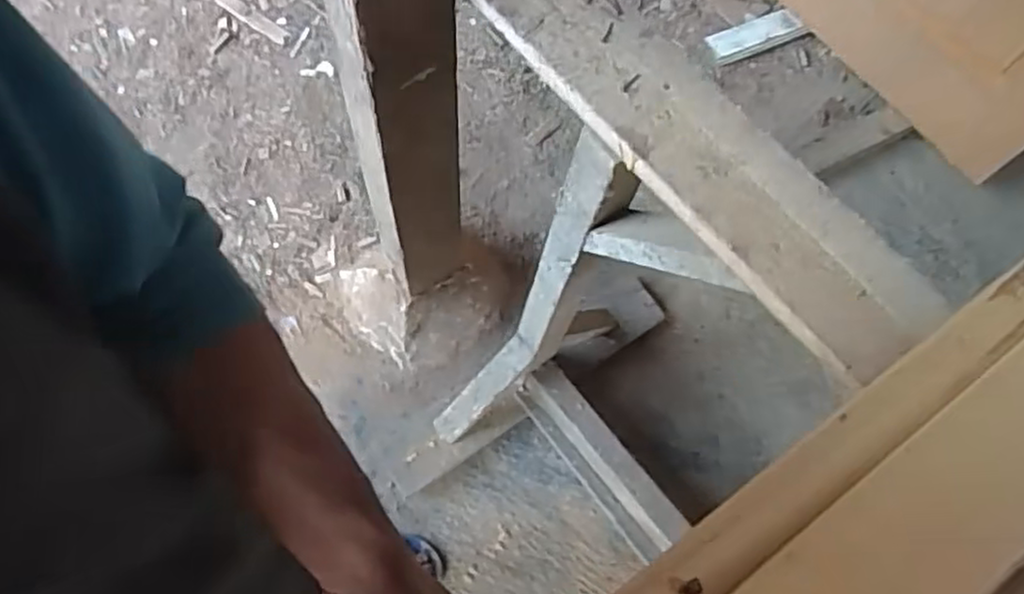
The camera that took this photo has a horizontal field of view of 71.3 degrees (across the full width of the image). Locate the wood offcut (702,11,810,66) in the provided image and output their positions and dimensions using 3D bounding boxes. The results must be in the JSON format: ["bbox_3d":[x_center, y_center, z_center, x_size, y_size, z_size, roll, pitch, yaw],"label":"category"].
[{"bbox_3d":[0.583,-0.628,1.708,0.250,0.035,0.085,-25,71,-13],"label":"wood offcut"}]

